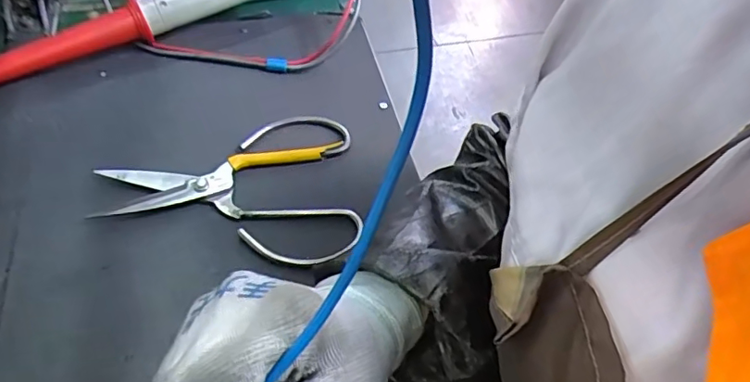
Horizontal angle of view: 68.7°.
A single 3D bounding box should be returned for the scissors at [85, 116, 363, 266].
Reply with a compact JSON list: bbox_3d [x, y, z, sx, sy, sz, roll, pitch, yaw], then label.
[{"bbox_3d":[-0.110,-0.006,0.420,0.189,0.009,0.144,-4,52,-7],"label":"scissors"}]

